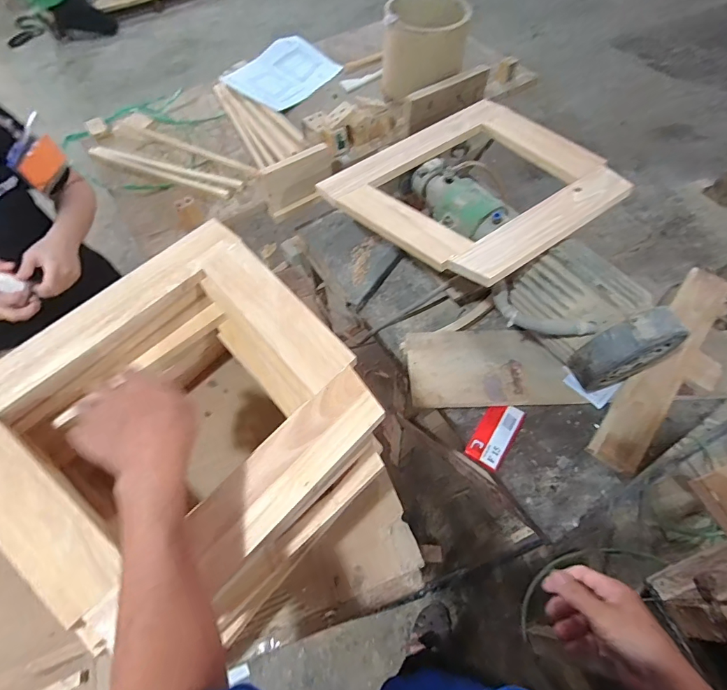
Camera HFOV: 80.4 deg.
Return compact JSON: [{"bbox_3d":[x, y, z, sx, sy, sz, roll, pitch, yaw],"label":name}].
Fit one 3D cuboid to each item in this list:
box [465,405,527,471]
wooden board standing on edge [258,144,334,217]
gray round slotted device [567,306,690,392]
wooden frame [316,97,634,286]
[{"bbox_3d":[0.247,0.163,0.799,0.066,0.020,0.127,29,65,18],"label":"box"},{"bbox_3d":[-0.151,-0.388,1.014,0.173,0.111,0.028,-27,41,-10],"label":"wooden board standing on edge"},{"bbox_3d":[0.431,0.012,0.707,0.154,0.150,0.059,-17,60,-7],"label":"gray round slotted device"},{"bbox_3d":[0.214,-0.315,0.828,0.453,0.032,0.430,-34,56,-15],"label":"wooden frame"}]

